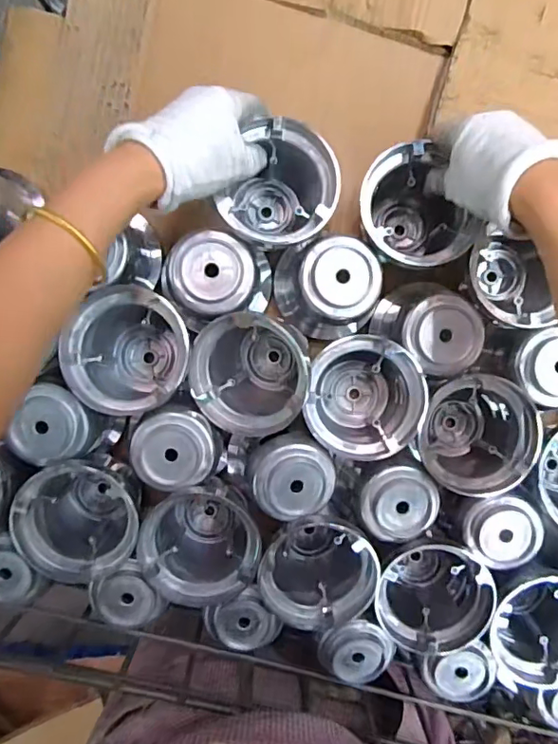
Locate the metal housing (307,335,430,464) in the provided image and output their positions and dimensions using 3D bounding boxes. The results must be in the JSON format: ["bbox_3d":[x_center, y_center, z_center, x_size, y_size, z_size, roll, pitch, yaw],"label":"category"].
[{"bbox_3d":[0.066,0.019,0.437,0.091,0.073,0.091,0,95,-1],"label":"metal housing"}]

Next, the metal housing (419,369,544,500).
[{"bbox_3d":[0.158,0.050,0.448,0.087,0.076,0.087,0,95,-1],"label":"metal housing"}]

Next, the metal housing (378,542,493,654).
[{"bbox_3d":[0.124,0.185,0.455,0.091,0.073,0.089,9,95,-2],"label":"metal housing"}]

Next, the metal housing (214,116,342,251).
[{"bbox_3d":[0.001,-0.140,0.424,0.081,0.079,0.090,23,92,-3],"label":"metal housing"}]

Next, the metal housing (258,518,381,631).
[{"bbox_3d":[0.029,0.162,0.446,0.093,0.070,0.089,10,95,-2],"label":"metal housing"}]

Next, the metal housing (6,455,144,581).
[{"bbox_3d":[-0.157,0.113,0.435,0.088,0.076,0.093,0,95,-1],"label":"metal housing"}]

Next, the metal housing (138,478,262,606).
[{"bbox_3d":[-0.064,0.139,0.443,0.090,0.073,0.088,0,95,-1],"label":"metal housing"}]

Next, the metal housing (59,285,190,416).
[{"bbox_3d":[-0.114,-0.019,0.422,0.093,0.076,0.090,0,95,-1],"label":"metal housing"}]

